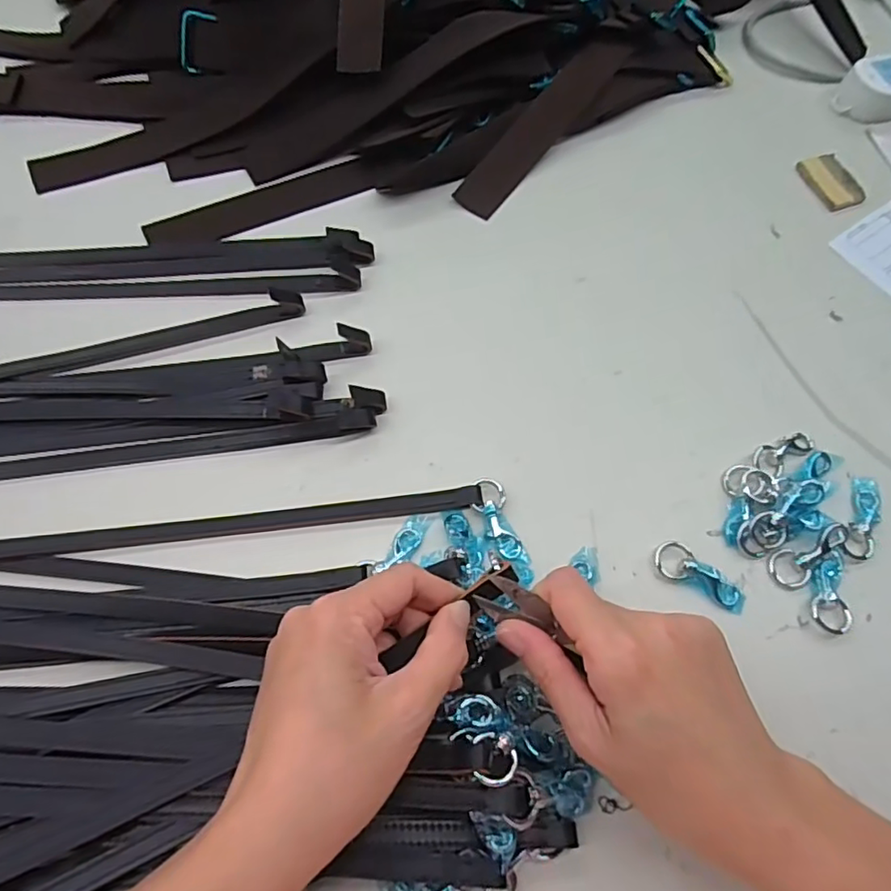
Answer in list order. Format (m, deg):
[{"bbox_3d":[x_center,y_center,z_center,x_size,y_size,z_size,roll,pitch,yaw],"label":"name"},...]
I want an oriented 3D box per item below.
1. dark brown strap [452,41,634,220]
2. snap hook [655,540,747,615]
[{"bbox_3d":[0.082,-0.268,0.478,0.037,0.008,0.208,43,78,-19],"label":"dark brown strap"},{"bbox_3d":[0.150,0.074,0.338,0.055,0.008,0.027,26,66,9],"label":"snap hook"}]

